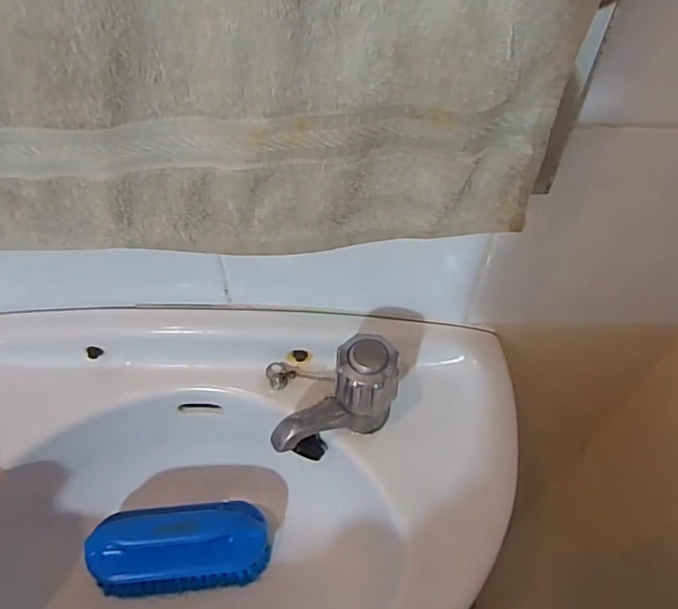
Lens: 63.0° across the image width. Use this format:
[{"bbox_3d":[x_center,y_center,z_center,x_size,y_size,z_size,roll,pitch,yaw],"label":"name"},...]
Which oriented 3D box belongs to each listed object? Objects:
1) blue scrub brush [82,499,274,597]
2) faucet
[{"bbox_3d":[-0.133,0.207,0.472,0.141,0.044,0.060,-4,53,-4],"label":"blue scrub brush"},{"bbox_3d":[-0.004,0.068,0.407,0.100,0.086,0.042,-14,54,-12],"label":"faucet"}]

